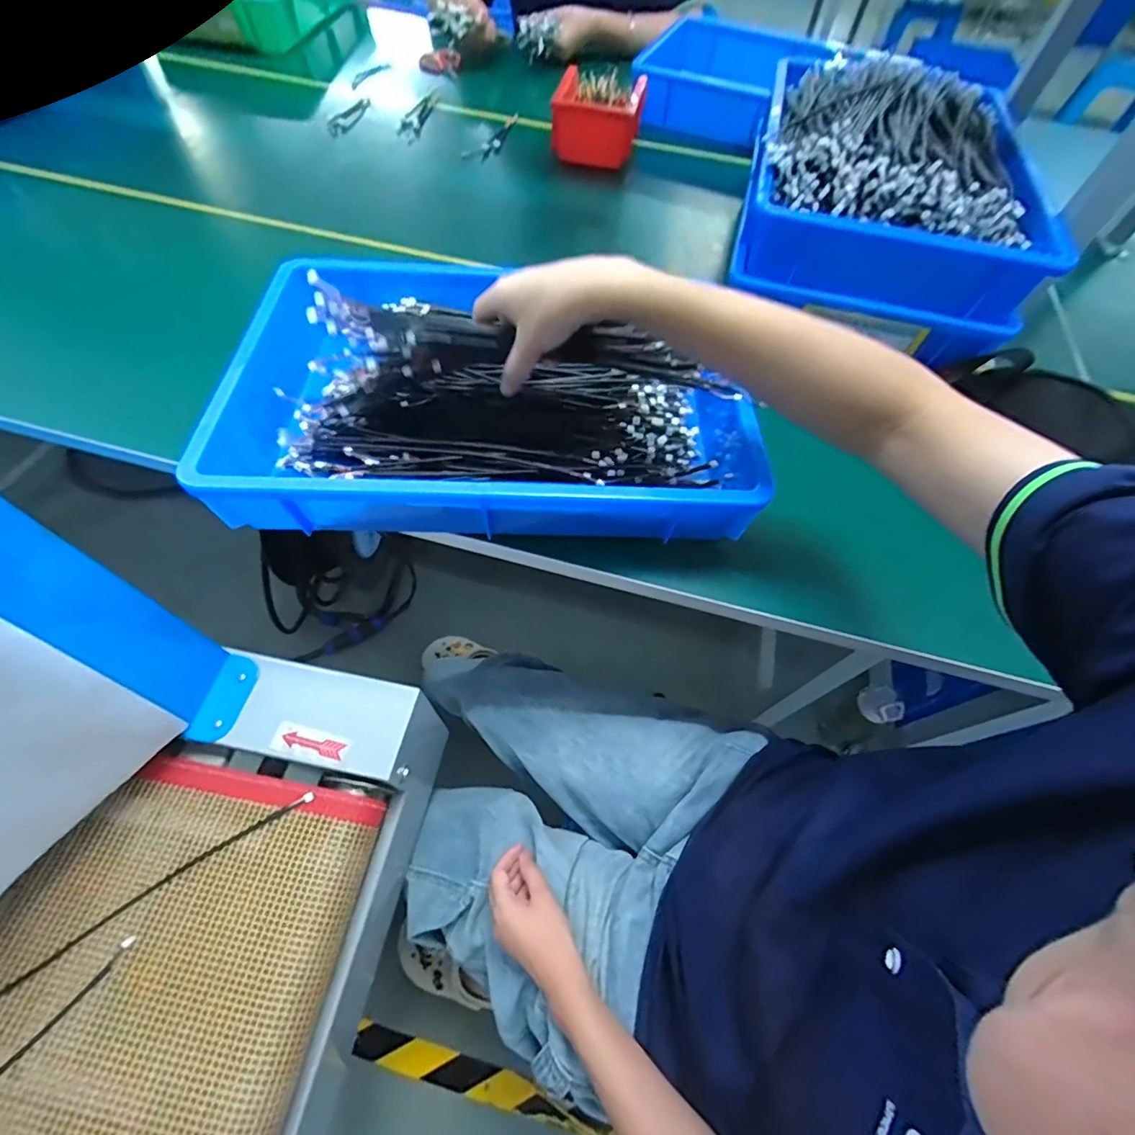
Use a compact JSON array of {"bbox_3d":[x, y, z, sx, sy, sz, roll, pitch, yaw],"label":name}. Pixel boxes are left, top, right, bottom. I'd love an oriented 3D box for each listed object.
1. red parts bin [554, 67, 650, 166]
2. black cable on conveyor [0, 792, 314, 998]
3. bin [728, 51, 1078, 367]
[{"bbox_3d":[0.049,-0.706,0.799,0.121,0.077,0.165,11,60,3],"label":"red parts bin"},{"bbox_3d":[-0.339,0.265,0.402,0.283,0.014,0.013,-30,66,-19],"label":"black cable on conveyor"},{"bbox_3d":[0.361,-0.443,0.590,0.293,0.110,0.413,15,60,5],"label":"bin"}]

